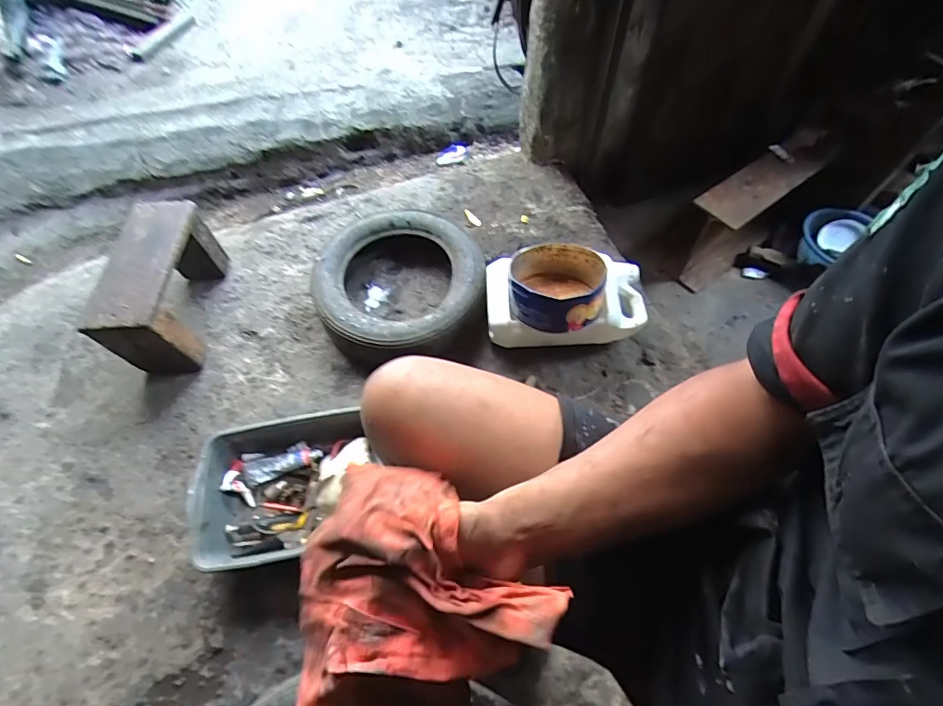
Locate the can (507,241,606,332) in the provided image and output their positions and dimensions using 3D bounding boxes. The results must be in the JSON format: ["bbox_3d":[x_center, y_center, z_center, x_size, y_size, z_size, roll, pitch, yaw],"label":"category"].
[{"bbox_3d":[0.170,-0.129,0.929,0.183,0.113,0.184,0,58,0],"label":"can"}]

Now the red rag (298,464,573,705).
[{"bbox_3d":[-0.058,0.184,0.331,0.180,0.069,0.176,37,65,19],"label":"red rag"}]

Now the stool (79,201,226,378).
[{"bbox_3d":[-0.658,-0.135,0.994,0.154,0.208,0.311,-2,58,-1],"label":"stool"}]

